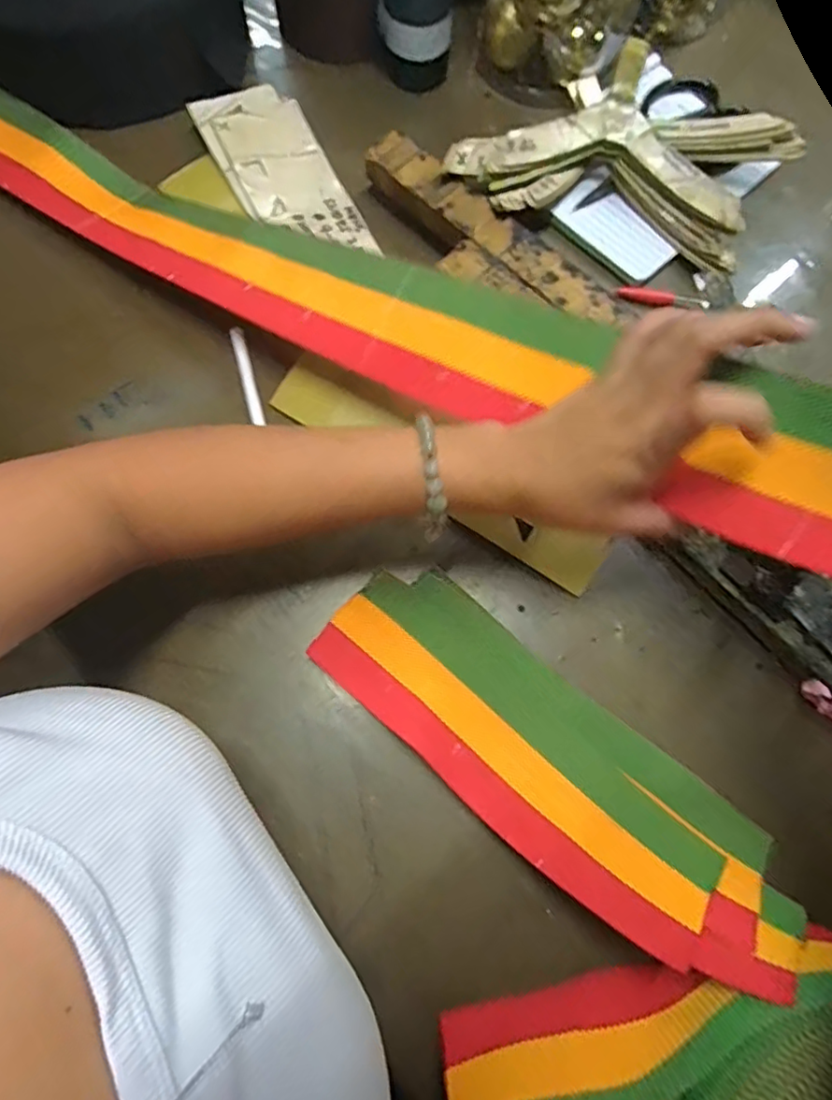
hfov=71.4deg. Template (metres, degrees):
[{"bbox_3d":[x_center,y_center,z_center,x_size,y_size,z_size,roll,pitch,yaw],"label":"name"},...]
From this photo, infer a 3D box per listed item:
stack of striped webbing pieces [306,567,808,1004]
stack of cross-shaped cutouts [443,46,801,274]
[{"bbox_3d":[0.077,0.121,0.338,0.292,0.061,0.098,37,76,9],"label":"stack of striped webbing pieces"},{"bbox_3d":[0.164,-0.305,0.459,0.265,0.048,0.136,11,73,2],"label":"stack of cross-shaped cutouts"}]

